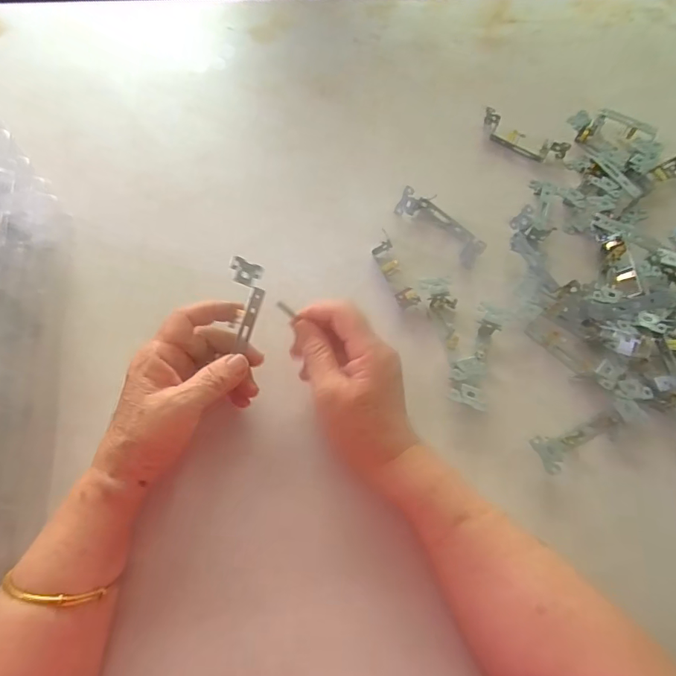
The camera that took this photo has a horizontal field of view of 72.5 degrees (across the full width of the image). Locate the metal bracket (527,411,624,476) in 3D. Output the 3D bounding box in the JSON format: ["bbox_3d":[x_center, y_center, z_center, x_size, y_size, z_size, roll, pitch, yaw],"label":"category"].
[{"bbox_3d":[0.205,0.089,0.392,0.084,0.023,0.030,-17,67,-10],"label":"metal bracket"}]

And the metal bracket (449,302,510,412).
[{"bbox_3d":[0.128,0.017,0.424,0.036,0.022,0.101,22,66,8],"label":"metal bracket"}]

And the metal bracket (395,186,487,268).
[{"bbox_3d":[0.112,-0.121,0.485,0.104,0.030,0.034,43,70,16],"label":"metal bracket"}]

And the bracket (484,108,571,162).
[{"bbox_3d":[0.218,-0.236,0.545,0.103,0.026,0.029,33,68,12],"label":"bracket"}]

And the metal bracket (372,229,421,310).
[{"bbox_3d":[0.057,-0.066,0.458,0.024,0.026,0.085,-17,67,-10],"label":"metal bracket"}]

